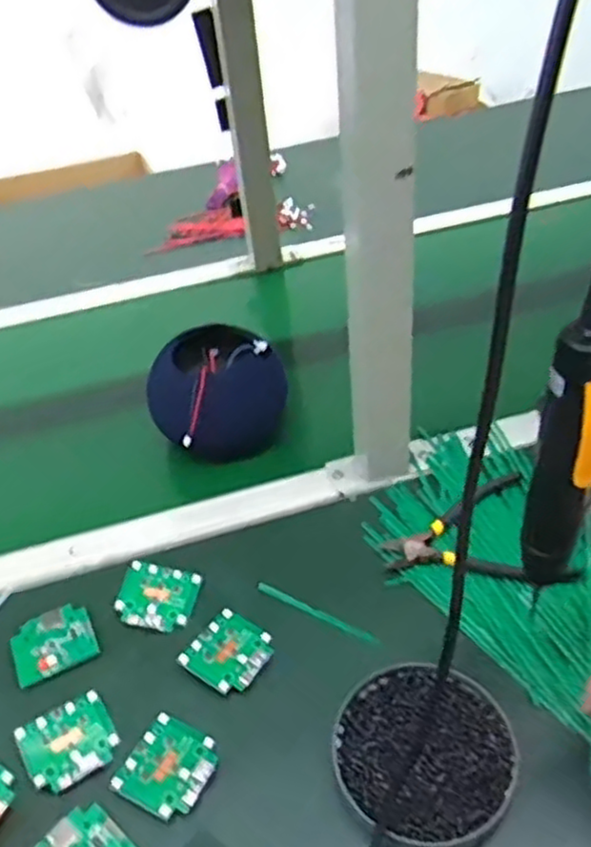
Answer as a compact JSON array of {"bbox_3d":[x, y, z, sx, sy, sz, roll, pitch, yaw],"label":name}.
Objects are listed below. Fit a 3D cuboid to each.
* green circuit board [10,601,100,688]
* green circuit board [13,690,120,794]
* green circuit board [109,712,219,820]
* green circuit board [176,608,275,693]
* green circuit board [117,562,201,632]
[{"bbox_3d":[-0.188,0.168,0.557,0.060,0.004,0.058,-23,43,-18],"label":"green circuit board"},{"bbox_3d":[-0.156,0.217,0.492,0.056,0.007,0.056,-28,45,-23],"label":"green circuit board"},{"bbox_3d":[-0.084,0.226,0.476,0.056,0.004,0.057,16,46,25],"label":"green circuit board"},{"bbox_3d":[-0.049,0.168,0.537,0.053,0.008,0.058,21,47,28],"label":"green circuit board"},{"bbox_3d":[-0.112,0.138,0.580,0.061,0.008,0.054,5,42,13],"label":"green circuit board"}]

